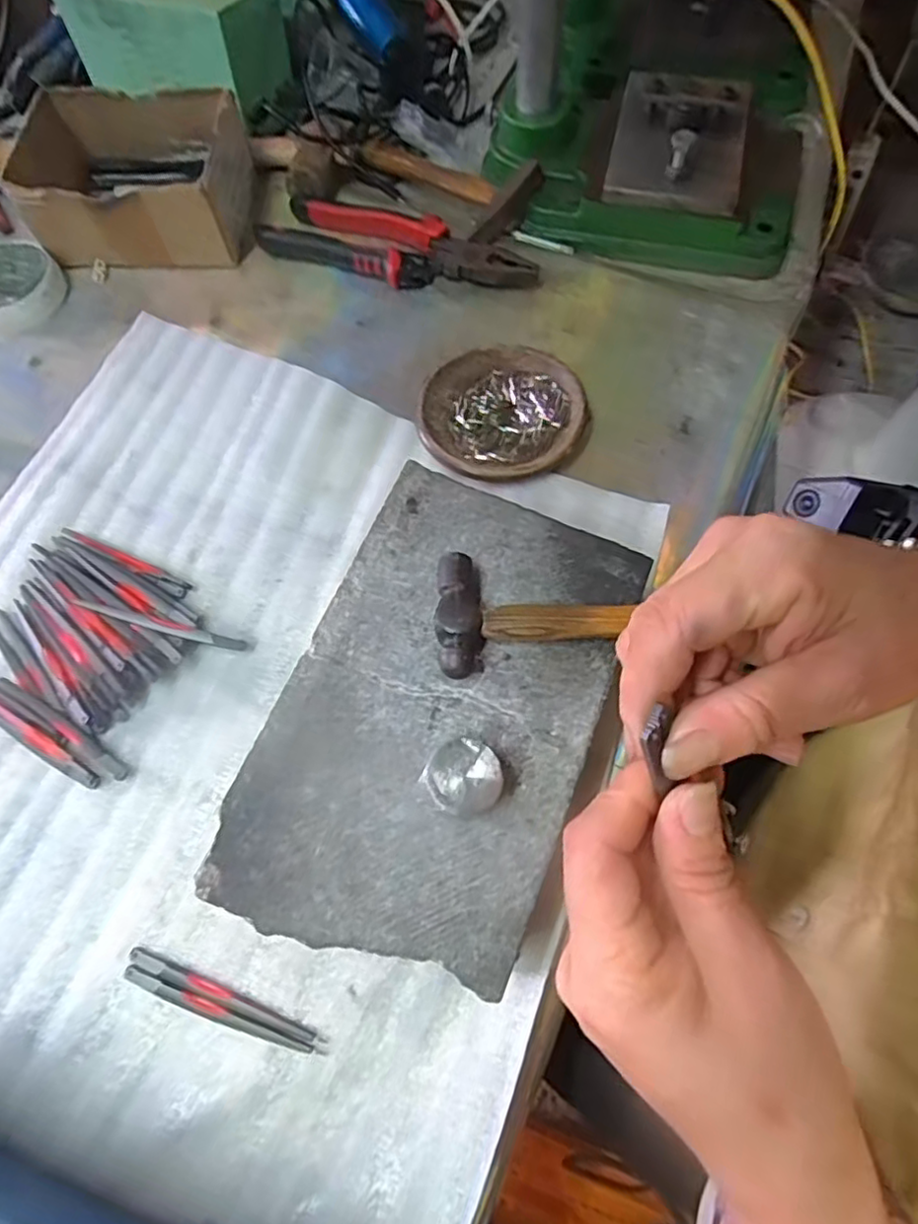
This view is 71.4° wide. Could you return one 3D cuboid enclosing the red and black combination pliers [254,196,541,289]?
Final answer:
[{"bbox_3d":[-0.047,-0.287,0.507,0.220,0.024,0.055,16,69,10],"label":"red and black combination pliers"}]

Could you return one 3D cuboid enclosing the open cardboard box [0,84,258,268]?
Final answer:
[{"bbox_3d":[-0.260,-0.354,0.521,0.165,0.065,0.126,1,67,4],"label":"open cardboard box"}]

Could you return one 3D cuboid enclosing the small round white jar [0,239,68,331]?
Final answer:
[{"bbox_3d":[-0.356,-0.260,0.509,0.076,0.025,0.085,-40,71,-13],"label":"small round white jar"}]

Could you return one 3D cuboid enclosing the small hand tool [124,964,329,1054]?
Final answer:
[{"bbox_3d":[-0.118,0.200,0.318,0.108,0.005,0.008,17,69,10],"label":"small hand tool"}]

